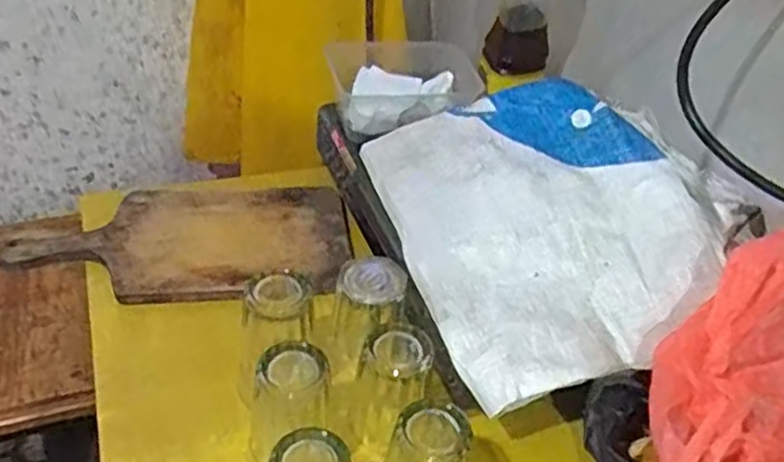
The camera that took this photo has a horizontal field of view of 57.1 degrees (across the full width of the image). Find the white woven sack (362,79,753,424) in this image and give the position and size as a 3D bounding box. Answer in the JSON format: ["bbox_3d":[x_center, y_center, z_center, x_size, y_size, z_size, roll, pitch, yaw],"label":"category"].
[{"bbox_3d":[0.155,-0.024,0.702,0.287,0.087,0.337,-9,43,-18],"label":"white woven sack"}]

